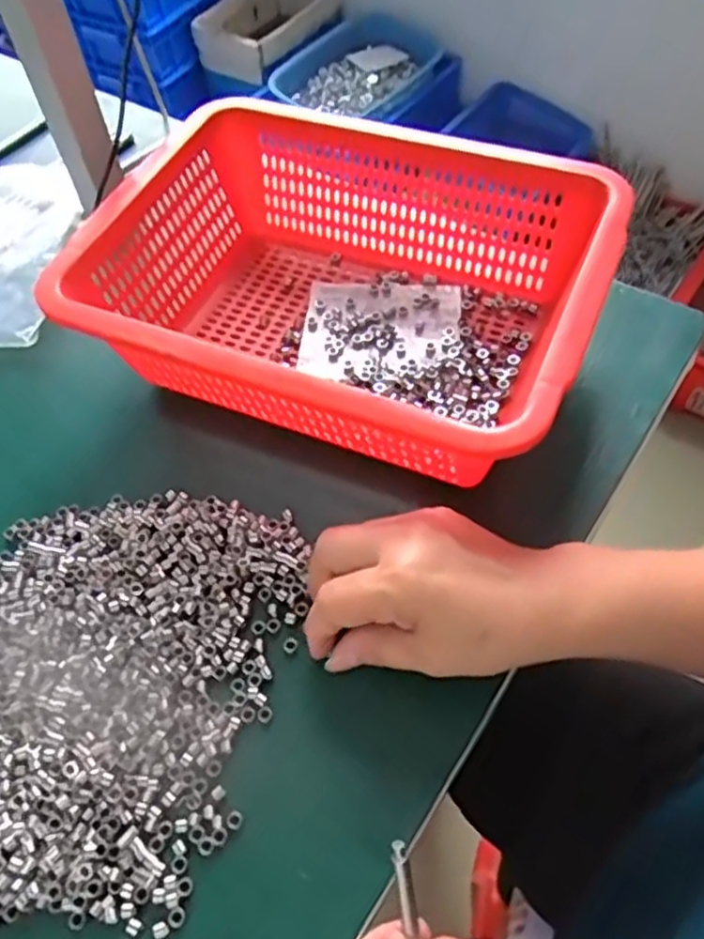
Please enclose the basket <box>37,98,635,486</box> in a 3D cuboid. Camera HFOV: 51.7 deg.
[{"bbox_3d":[-0.006,-0.110,0.464,0.309,0.100,0.231,20,60,17],"label":"basket"}]

